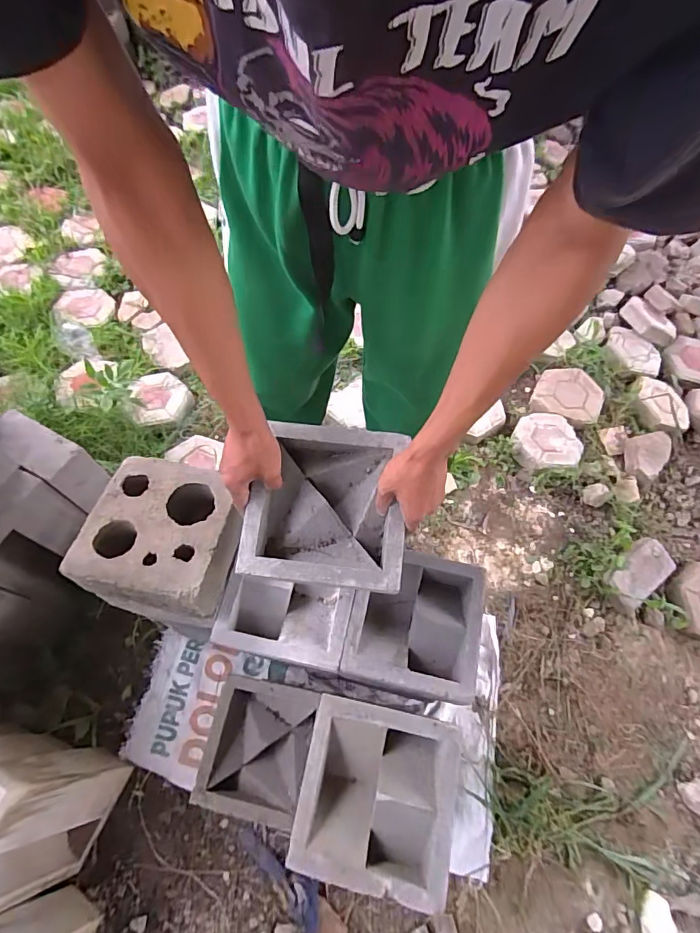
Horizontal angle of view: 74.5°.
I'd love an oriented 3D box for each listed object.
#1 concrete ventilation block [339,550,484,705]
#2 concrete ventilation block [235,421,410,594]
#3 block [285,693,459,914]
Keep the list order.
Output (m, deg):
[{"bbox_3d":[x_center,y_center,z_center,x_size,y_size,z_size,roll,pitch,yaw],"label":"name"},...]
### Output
[{"bbox_3d":[0.100,0.244,0.731,0.196,0.076,0.211,13,63,3],"label":"concrete ventilation block"},{"bbox_3d":[-0.030,0.051,0.593,0.194,0.068,0.195,7,66,1],"label":"concrete ventilation block"},{"bbox_3d":[0.034,0.433,0.615,0.192,0.090,0.194,12,63,3],"label":"block"}]

